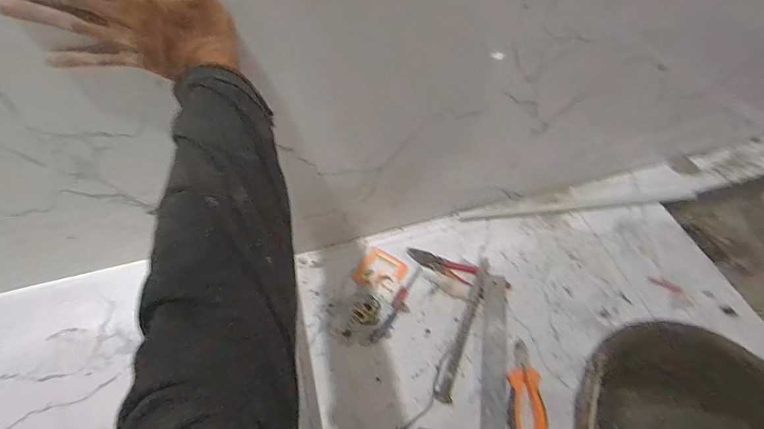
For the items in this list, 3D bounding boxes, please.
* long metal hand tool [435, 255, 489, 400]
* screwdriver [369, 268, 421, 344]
[{"bbox_3d":[0.142,0.182,0.664,0.026,0.018,0.255,18,57,14],"label":"long metal hand tool"},{"bbox_3d":[0.032,0.155,0.685,0.027,0.022,0.154,27,60,19],"label":"screwdriver"}]

